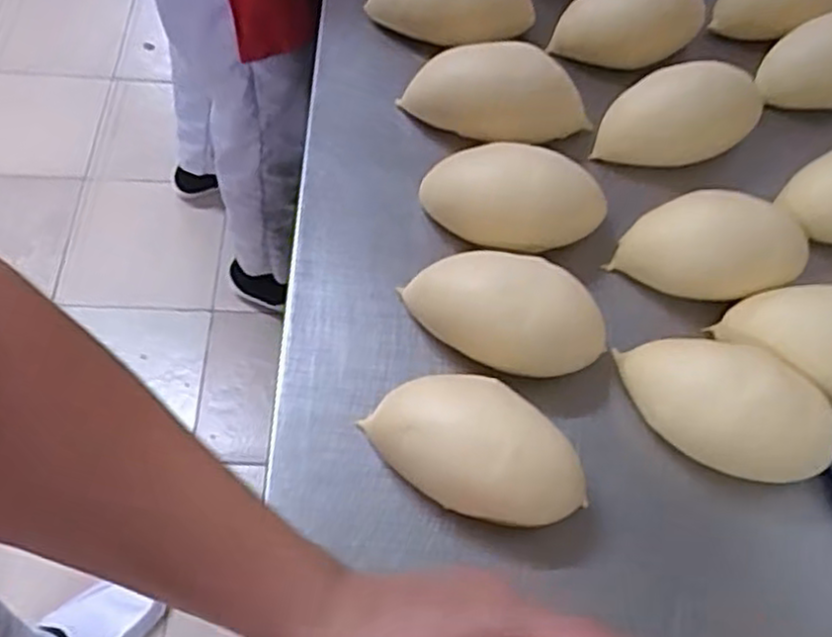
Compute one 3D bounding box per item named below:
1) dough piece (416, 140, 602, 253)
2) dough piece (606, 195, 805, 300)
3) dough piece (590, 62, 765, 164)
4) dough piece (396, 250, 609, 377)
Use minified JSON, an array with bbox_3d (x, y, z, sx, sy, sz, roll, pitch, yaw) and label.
[{"bbox_3d":[0.067,-0.084,0.511,0.127,0.045,0.064,16,62,4],"label":"dough piece"},{"bbox_3d":[0.195,-0.049,0.501,0.109,0.047,0.063,13,62,2],"label":"dough piece"},{"bbox_3d":[0.197,-0.153,0.554,0.113,0.049,0.055,3,62,-3],"label":"dough piece"},{"bbox_3d":[0.056,-0.006,0.465,0.133,0.052,0.068,23,63,8],"label":"dough piece"}]

